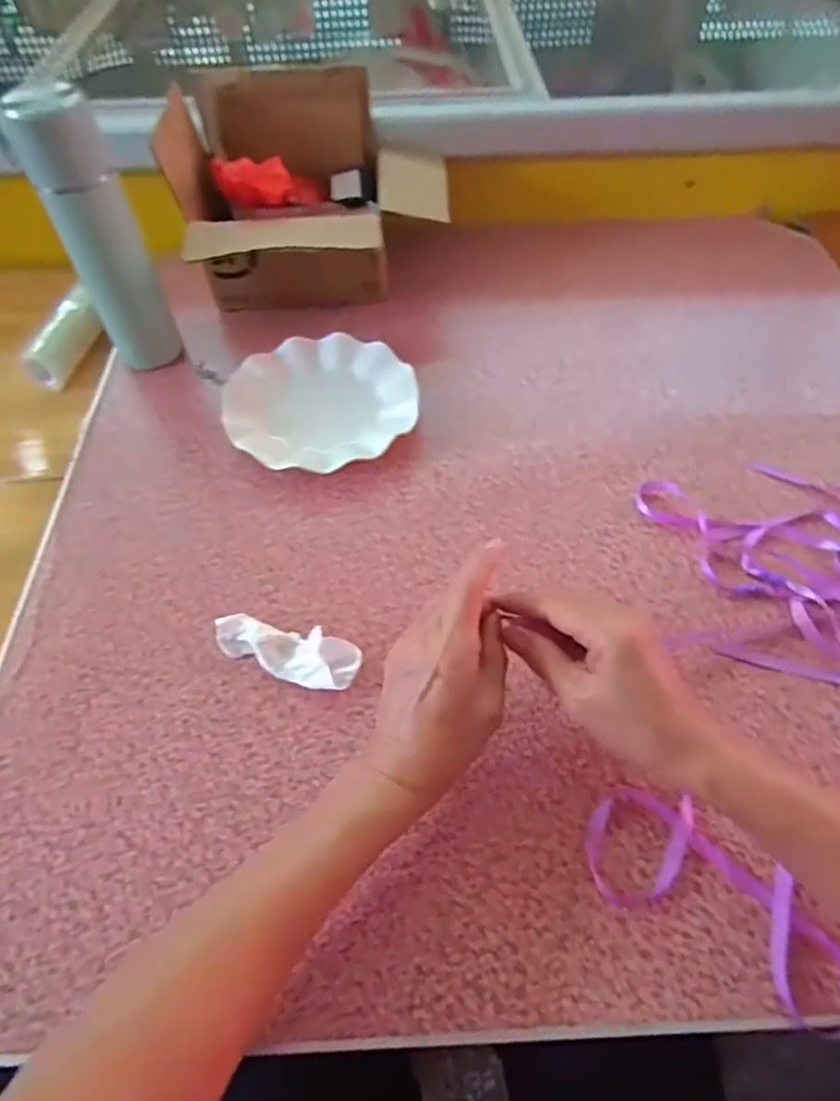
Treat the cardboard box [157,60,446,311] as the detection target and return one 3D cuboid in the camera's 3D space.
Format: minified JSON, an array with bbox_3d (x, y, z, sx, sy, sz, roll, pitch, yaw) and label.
[{"bbox_3d":[-0.115,-0.376,0.694,0.278,0.184,0.223,-7,56,-4],"label":"cardboard box"}]

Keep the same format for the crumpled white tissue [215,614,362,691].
[{"bbox_3d":[-0.100,0.075,0.468,0.110,0.025,0.037,16,57,11],"label":"crumpled white tissue"}]

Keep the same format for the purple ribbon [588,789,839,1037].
[{"bbox_3d":[0.181,0.206,0.376,0.162,0.013,0.077,27,60,18],"label":"purple ribbon"}]

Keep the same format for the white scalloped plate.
[{"bbox_3d":[-0.097,-0.147,0.620,0.182,0.023,0.175,0,56,0],"label":"white scalloped plate"}]

